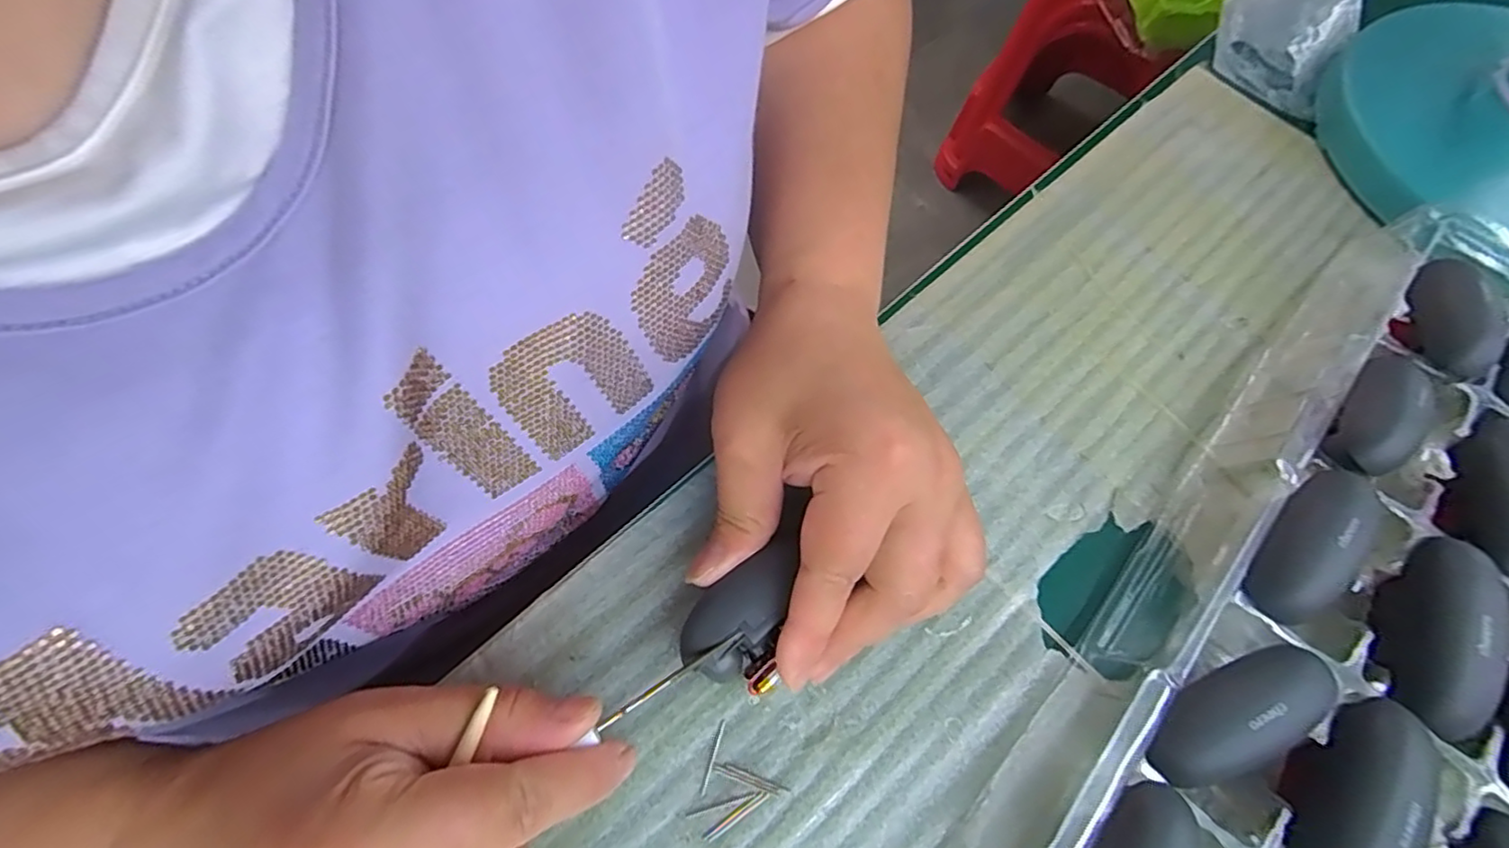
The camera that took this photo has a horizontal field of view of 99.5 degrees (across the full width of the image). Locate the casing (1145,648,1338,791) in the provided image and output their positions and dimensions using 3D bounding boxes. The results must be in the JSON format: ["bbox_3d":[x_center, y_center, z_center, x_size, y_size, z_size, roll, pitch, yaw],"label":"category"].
[{"bbox_3d":[0.157,0.095,0.210,0.065,0.029,0.025,-22,70,-12],"label":"casing"}]

